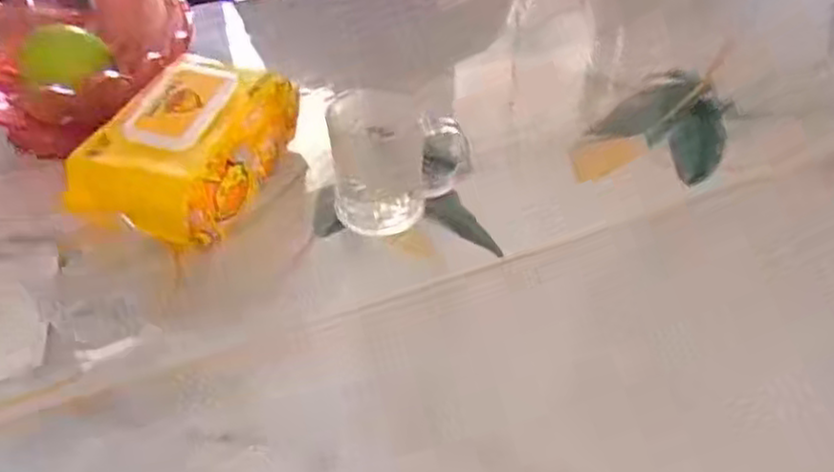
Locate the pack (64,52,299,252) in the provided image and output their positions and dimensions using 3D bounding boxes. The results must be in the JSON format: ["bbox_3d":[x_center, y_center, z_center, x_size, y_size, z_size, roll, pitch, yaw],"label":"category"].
[{"bbox_3d":[-0.178,-0.074,0.588,0.112,0.065,0.188,5,40,8],"label":"pack"}]

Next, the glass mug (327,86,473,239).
[{"bbox_3d":[-0.014,-0.059,0.581,0.104,0.083,0.073,-1,39,0],"label":"glass mug"}]

